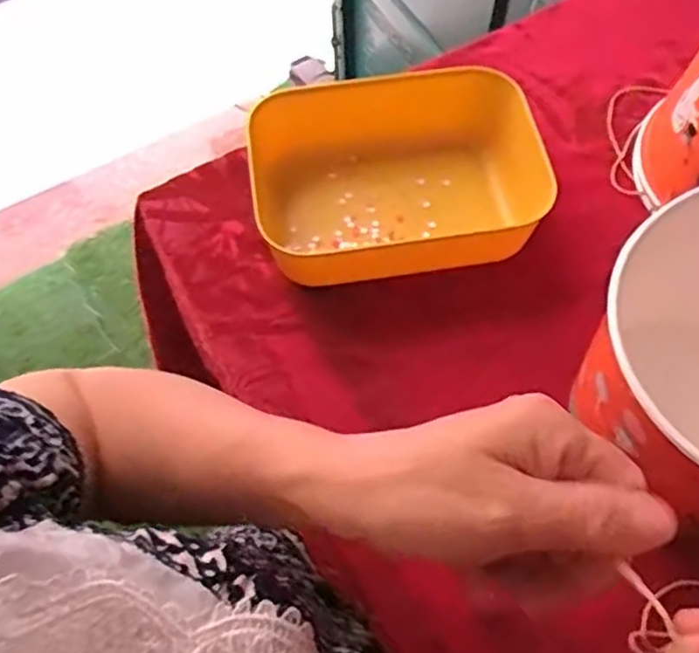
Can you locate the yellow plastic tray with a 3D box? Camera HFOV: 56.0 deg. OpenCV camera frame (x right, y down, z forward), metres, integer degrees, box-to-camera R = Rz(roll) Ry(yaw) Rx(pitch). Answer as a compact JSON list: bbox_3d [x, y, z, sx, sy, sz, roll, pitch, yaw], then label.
[{"bbox_3d":[0.029,-0.102,0.451,0.195,0.058,0.139,-10,62,-4],"label":"yellow plastic tray"}]

